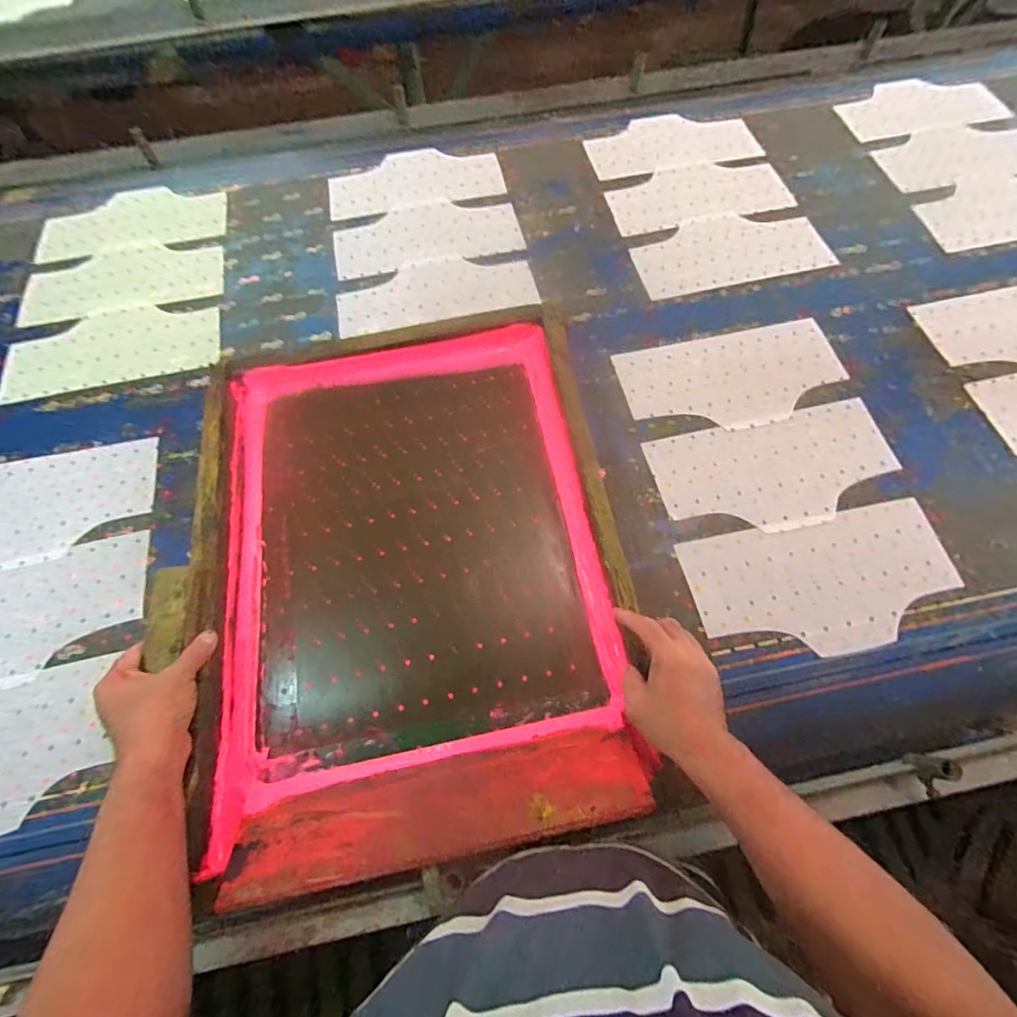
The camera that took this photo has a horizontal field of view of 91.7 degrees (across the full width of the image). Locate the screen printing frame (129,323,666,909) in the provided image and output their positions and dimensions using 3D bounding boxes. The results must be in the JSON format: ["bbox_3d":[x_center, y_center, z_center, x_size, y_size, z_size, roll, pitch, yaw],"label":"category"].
[{"bbox_3d":[-0.127,0.036,0.623,0.505,0.076,0.656,-10,65,-3],"label":"screen printing frame"}]

